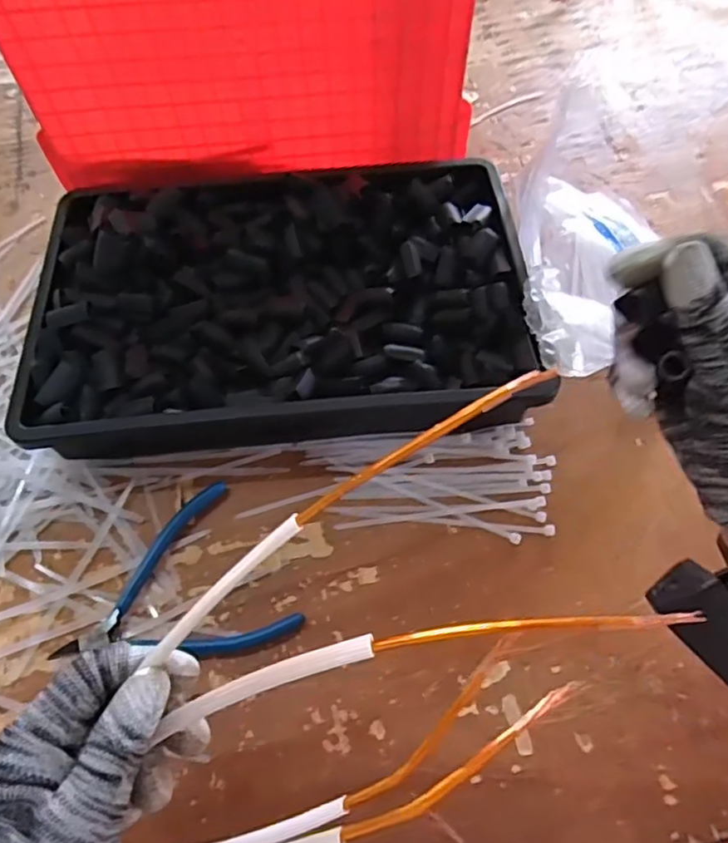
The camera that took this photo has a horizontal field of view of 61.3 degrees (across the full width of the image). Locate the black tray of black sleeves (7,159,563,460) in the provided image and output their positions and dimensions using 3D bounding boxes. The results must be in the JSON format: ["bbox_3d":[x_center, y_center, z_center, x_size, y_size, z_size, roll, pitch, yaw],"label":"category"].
[{"bbox_3d":[-0.064,-0.092,0.488,0.367,0.070,0.248,-6,60,-3],"label":"black tray of black sleeves"}]

